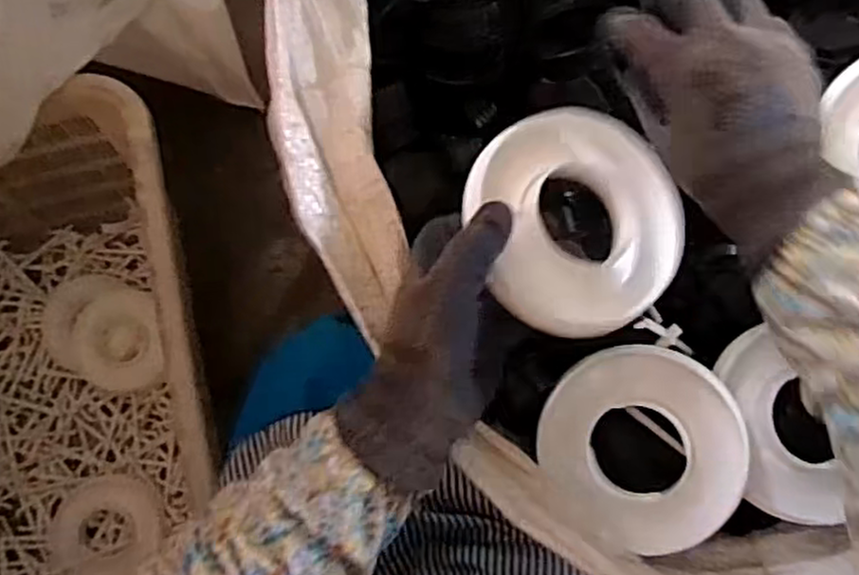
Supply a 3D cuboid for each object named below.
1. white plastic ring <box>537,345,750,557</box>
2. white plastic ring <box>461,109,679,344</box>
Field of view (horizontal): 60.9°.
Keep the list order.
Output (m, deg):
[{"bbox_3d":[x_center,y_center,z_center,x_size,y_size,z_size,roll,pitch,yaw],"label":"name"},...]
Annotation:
[{"bbox_3d":[0.135,0.100,0.463,0.117,0.009,0.127,-3,79,16],"label":"white plastic ring"},{"bbox_3d":[0.086,-0.039,0.438,0.127,0.030,0.127,2,82,-16],"label":"white plastic ring"}]

